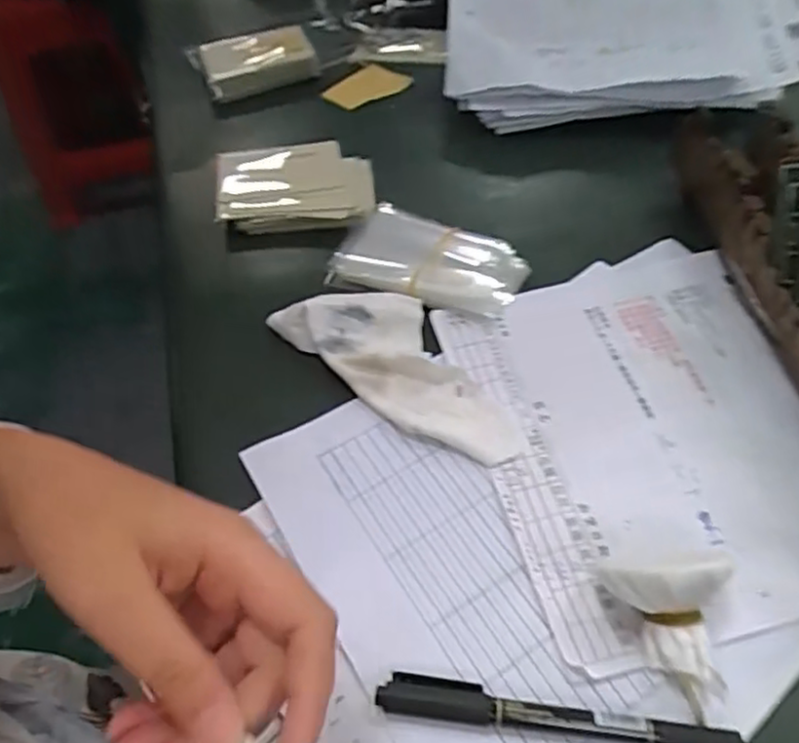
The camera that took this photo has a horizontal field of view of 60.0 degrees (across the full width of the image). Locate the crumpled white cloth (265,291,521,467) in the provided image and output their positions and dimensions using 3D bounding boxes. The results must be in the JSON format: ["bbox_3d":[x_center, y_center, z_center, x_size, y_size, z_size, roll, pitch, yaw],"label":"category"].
[{"bbox_3d":[0.004,-0.006,0.381,0.065,0.018,0.153,-39,60,-24],"label":"crumpled white cloth"}]

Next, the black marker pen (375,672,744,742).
[{"bbox_3d":[0.061,0.134,0.272,0.137,0.009,0.015,4,53,7],"label":"black marker pen"}]

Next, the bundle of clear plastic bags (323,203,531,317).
[{"bbox_3d":[0.019,-0.072,0.431,0.116,0.018,0.070,19,56,17],"label":"bundle of clear plastic bags"}]

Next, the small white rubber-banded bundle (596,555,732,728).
[{"bbox_3d":[0.107,0.099,0.271,0.049,0.048,0.056,-1,52,2],"label":"small white rubber-banded bundle"}]

